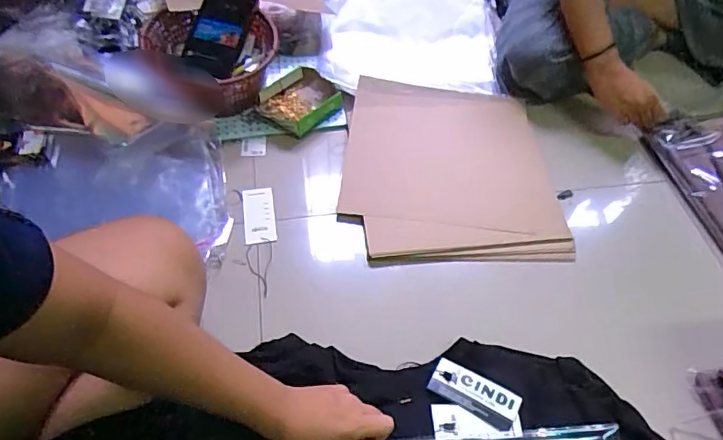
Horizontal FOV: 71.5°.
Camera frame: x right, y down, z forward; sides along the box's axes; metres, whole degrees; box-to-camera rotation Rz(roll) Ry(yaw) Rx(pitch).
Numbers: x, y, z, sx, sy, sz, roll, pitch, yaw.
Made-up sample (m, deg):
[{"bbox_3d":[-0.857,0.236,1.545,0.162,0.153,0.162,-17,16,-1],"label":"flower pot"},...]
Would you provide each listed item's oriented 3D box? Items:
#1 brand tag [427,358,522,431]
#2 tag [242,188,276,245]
[{"bbox_3d":[0.115,0.177,0.514,0.089,0.005,0.039,26,58,15],"label":"brand tag"},{"bbox_3d":[-0.136,-0.006,0.668,0.041,0.004,0.088,-6,54,-10],"label":"tag"}]

